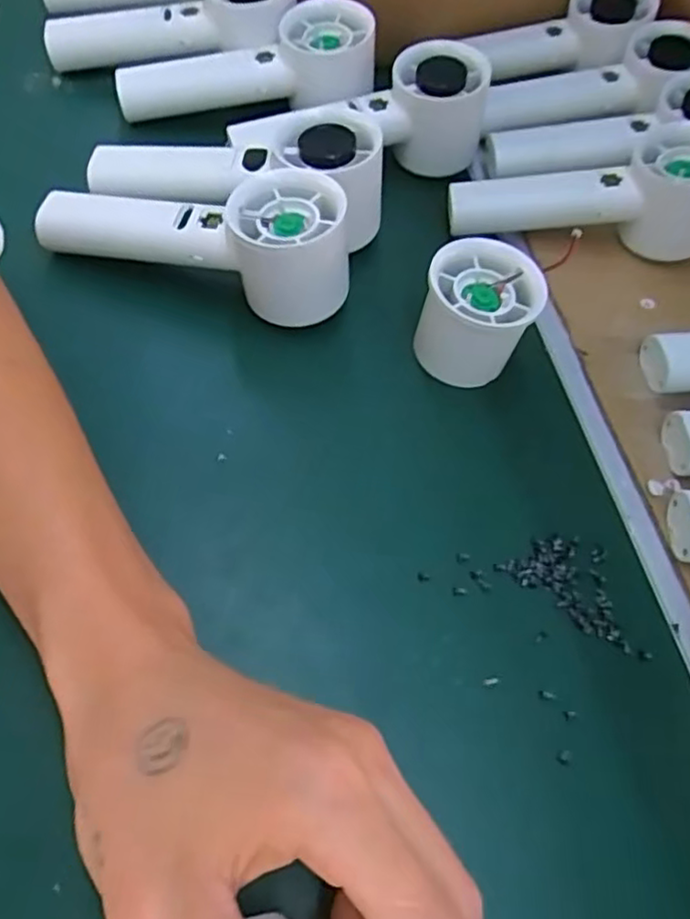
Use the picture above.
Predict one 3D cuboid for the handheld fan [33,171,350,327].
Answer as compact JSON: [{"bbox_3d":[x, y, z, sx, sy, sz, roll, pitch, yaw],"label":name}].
[{"bbox_3d":[-0.079,-0.104,0.338,0.161,0.066,0.069,7,58,-2],"label":"handheld fan"}]

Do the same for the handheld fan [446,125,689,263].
[{"bbox_3d":[0.138,-0.157,0.388,0.150,0.060,0.055,5,59,-4],"label":"handheld fan"}]

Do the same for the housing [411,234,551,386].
[{"bbox_3d":[0.065,-0.072,0.339,0.055,0.051,0.054,27,60,10],"label":"housing"}]

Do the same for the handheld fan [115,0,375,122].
[{"bbox_3d":[-0.062,-0.247,0.415,0.153,0.054,0.053,2,59,-6],"label":"handheld fan"}]

